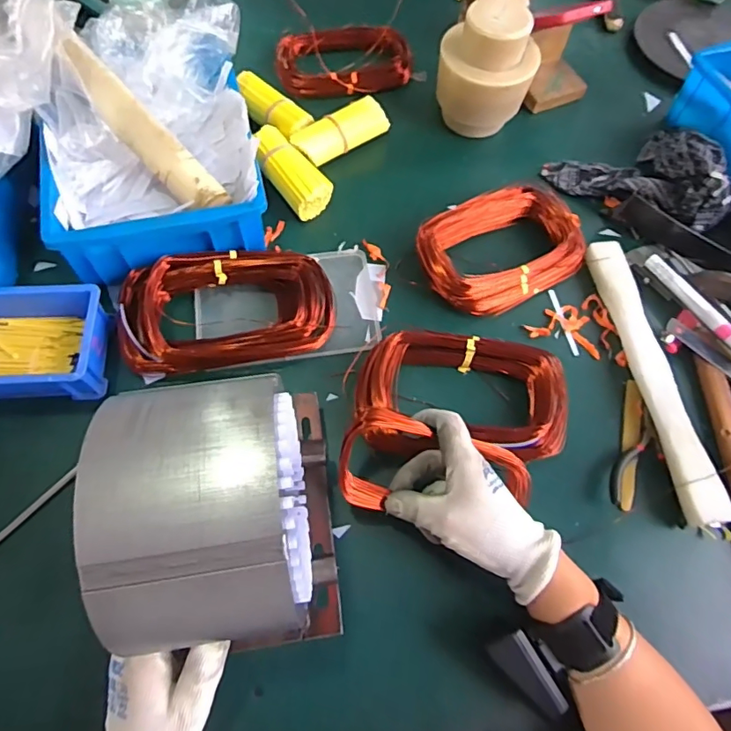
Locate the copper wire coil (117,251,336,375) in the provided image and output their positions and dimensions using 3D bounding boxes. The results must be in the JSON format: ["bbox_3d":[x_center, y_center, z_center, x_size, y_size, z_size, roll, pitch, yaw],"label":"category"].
[{"bbox_3d":[-0.135,-0.058,0.495,0.205,0.045,0.115,-7,67,-6],"label":"copper wire coil"}]

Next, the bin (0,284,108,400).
[{"bbox_3d":[-0.310,-0.020,0.456,0.150,0.044,0.109,1,66,-2],"label":"bin"}]

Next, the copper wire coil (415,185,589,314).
[{"bbox_3d":[0.149,-0.129,0.541,0.181,0.041,0.122,-28,70,-14],"label":"copper wire coil"}]

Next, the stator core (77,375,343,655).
[{"bbox_3d":[-0.087,0.091,0.334,0.121,0.173,0.180,-6,67,-6],"label":"stator core"}]

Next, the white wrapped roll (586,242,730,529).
[{"bbox_3d":[0.275,0.005,0.490,0.037,0.030,0.290,-8,67,-6],"label":"white wrapped roll"}]

